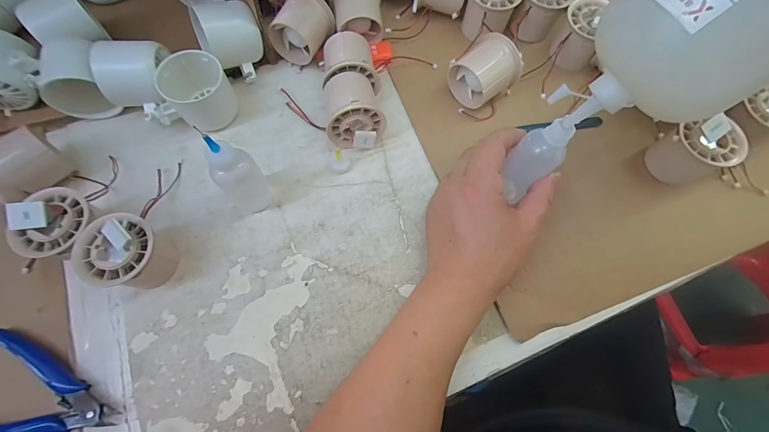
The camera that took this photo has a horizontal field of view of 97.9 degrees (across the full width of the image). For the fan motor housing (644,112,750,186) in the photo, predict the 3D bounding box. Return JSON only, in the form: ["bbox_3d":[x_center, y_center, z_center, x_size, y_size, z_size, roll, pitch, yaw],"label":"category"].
[{"bbox_3d":[0.287,-0.060,0.310,0.053,0.059,0.049,0,72,-1],"label":"fan motor housing"}]

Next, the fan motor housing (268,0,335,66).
[{"bbox_3d":[-0.085,-0.196,0.350,0.049,0.052,0.057,31,74,9],"label":"fan motor housing"}]

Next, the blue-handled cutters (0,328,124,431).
[{"bbox_3d":[-0.258,0.138,0.254,0.117,0.021,0.077,9,72,2],"label":"blue-handled cutters"}]

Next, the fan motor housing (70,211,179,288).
[{"bbox_3d":[-0.207,0.032,0.271,0.053,0.055,0.056,-2,72,-2],"label":"fan motor housing"}]

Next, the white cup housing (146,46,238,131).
[{"bbox_3d":[-0.185,-0.115,0.324,0.054,0.049,0.073,33,75,9],"label":"white cup housing"}]

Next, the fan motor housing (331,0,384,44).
[{"bbox_3d":[-0.029,-0.219,0.360,0.052,0.047,0.050,-4,72,-2],"label":"fan motor housing"}]

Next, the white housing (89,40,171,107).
[{"bbox_3d":[-0.233,-0.134,0.320,0.053,0.057,0.052,-2,72,-2],"label":"white housing"}]

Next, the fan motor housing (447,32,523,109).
[{"bbox_3d":[0.099,-0.142,0.335,0.050,0.052,0.053,-37,76,-12],"label":"fan motor housing"}]

